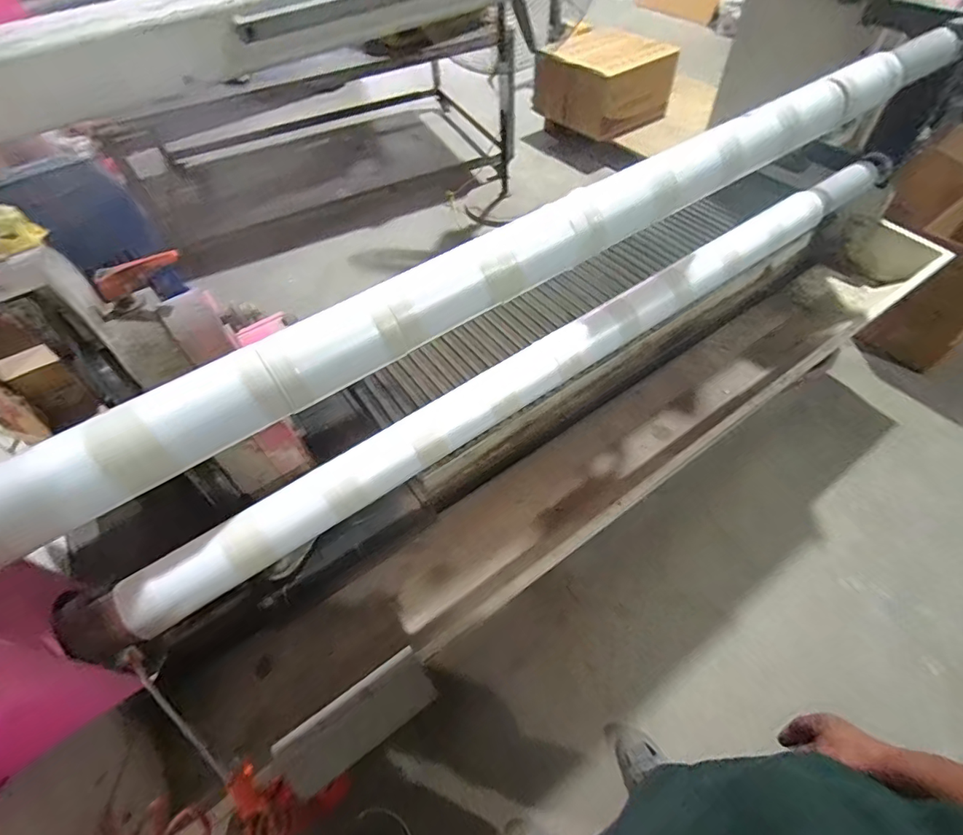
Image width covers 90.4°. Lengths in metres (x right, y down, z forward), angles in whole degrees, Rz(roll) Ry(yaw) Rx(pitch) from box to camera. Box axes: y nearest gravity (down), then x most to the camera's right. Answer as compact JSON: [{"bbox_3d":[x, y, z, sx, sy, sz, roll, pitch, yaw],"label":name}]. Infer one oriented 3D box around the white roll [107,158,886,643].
[{"bbox_3d":[0.225,-0.159,0.904,1.686,0.074,0.092,-32,58,-18],"label":"white roll"}]

